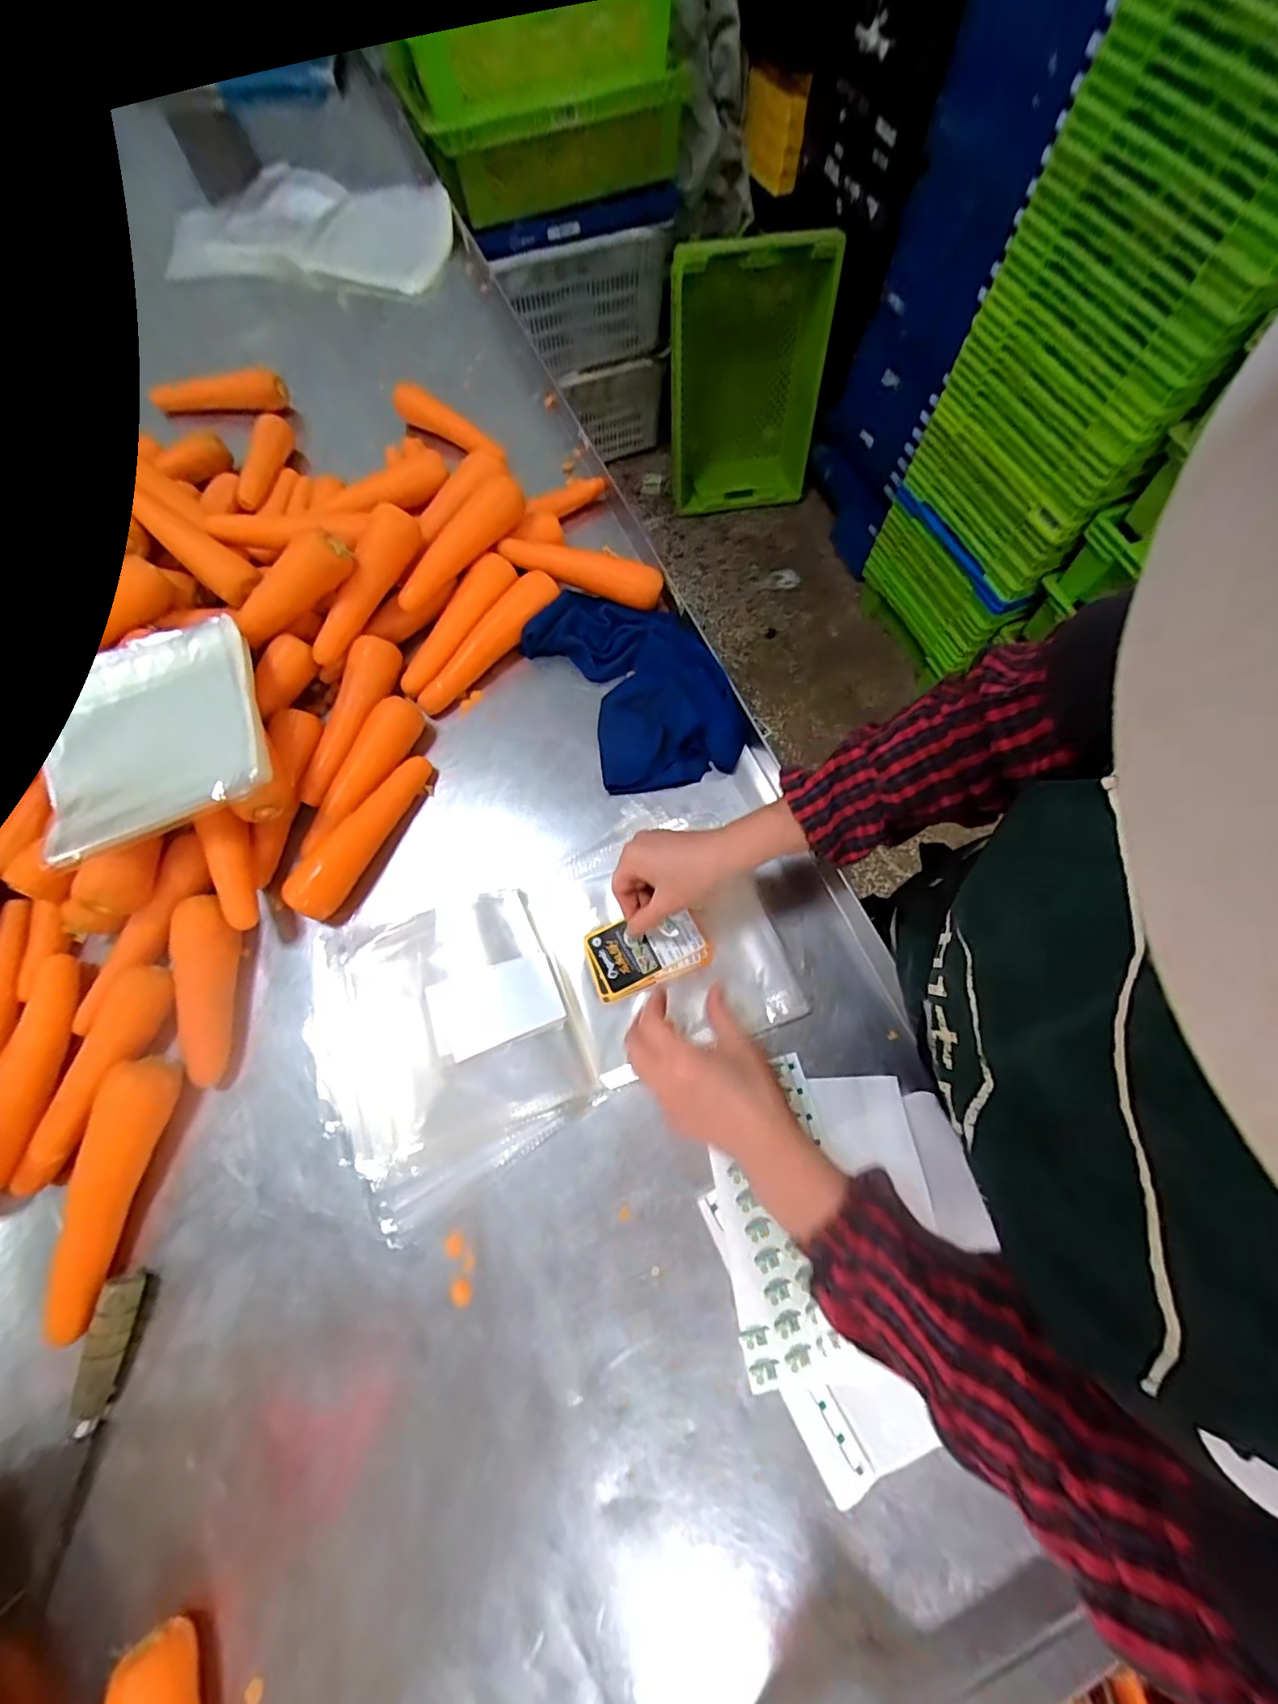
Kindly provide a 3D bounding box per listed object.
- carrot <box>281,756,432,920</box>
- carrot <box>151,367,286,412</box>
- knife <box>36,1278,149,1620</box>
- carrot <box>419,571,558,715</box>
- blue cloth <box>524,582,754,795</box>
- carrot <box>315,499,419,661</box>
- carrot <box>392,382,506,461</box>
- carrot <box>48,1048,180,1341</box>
[{"bbox_3d":[-0.276,-0.020,0.567,0.035,0.042,0.184,27,74,11],"label":"carrot"},{"bbox_3d":[-0.593,-0.640,0.790,0.191,0.040,0.033,-2,71,1],"label":"carrot"},{"bbox_3d":[-0.404,0.425,0.419,0.022,0.034,0.194,2,71,3],"label":"knife"},{"bbox_3d":[-0.172,-0.238,0.641,0.039,0.046,0.203,42,78,14],"label":"carrot"},{"bbox_3d":[-0.007,-0.196,0.629,0.167,0.040,0.272,-29,73,-7],"label":"blue cloth"},{"bbox_3d":[-0.292,-0.281,0.603,0.039,0.037,0.174,34,94,13],"label":"carrot"},{"bbox_3d":[-0.266,-0.585,0.776,0.222,0.035,0.033,41,75,13],"label":"carrot"},{"bbox_3d":[-0.432,0.276,0.465,0.040,0.046,0.201,6,72,4],"label":"carrot"}]

